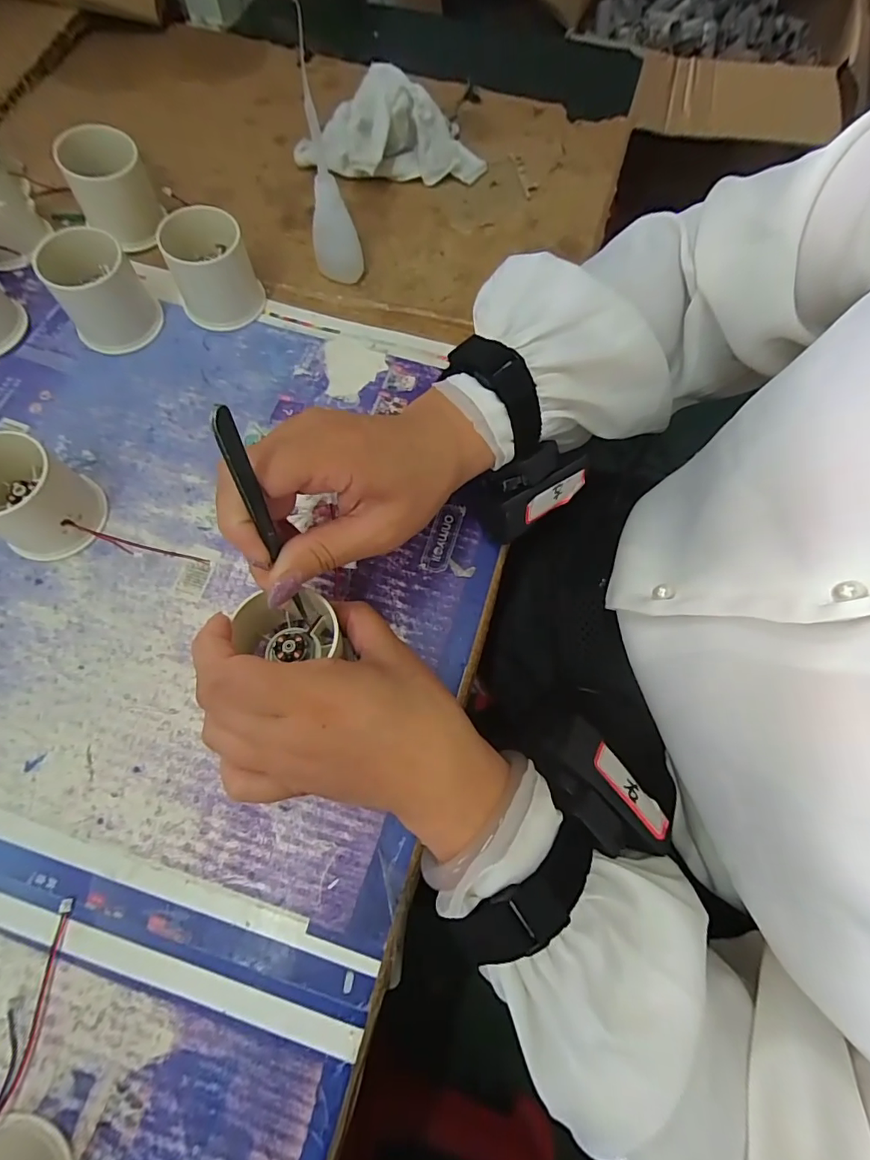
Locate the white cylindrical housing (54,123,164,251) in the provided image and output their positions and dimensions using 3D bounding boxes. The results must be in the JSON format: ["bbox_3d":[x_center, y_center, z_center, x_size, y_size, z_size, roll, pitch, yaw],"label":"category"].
[{"bbox_3d":[-0.224,-0.272,0.347,0.048,0.058,0.048,1,70,-2],"label":"white cylindrical housing"}]

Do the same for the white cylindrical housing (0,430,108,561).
[{"bbox_3d":[-0.224,-0.045,0.273,0.061,0.047,0.054,31,72,9],"label":"white cylindrical housing"}]

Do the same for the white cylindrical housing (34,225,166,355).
[{"bbox_3d":[-0.221,-0.191,0.325,0.055,0.050,0.055,1,70,-2],"label":"white cylindrical housing"}]

